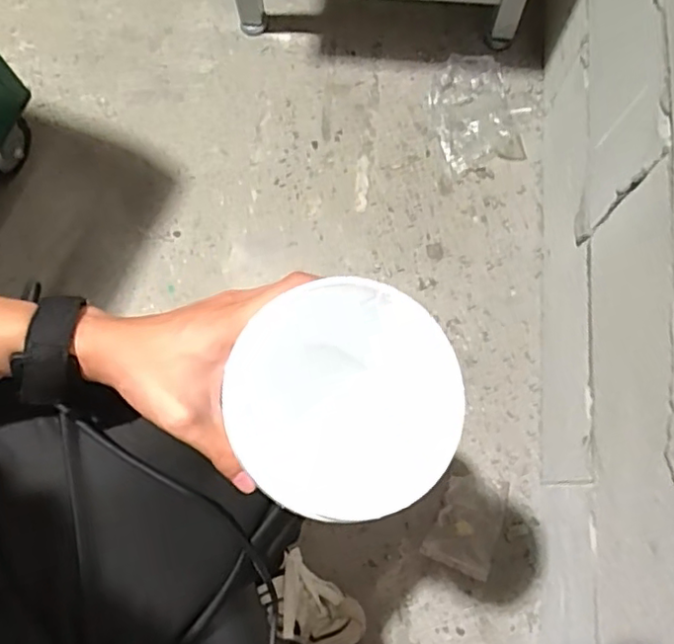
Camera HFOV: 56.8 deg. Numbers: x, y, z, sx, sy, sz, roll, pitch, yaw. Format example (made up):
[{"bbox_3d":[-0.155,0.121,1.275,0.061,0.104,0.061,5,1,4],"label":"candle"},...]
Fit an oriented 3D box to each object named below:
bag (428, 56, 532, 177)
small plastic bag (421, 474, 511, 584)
[{"bbox_3d":[0.231,-0.351,1.030,0.146,0.023,0.190,-13,79,-4],"label":"bag"},{"bbox_3d":[0.191,0.289,0.893,0.091,0.021,0.129,24,79,4],"label":"small plastic bag"}]

